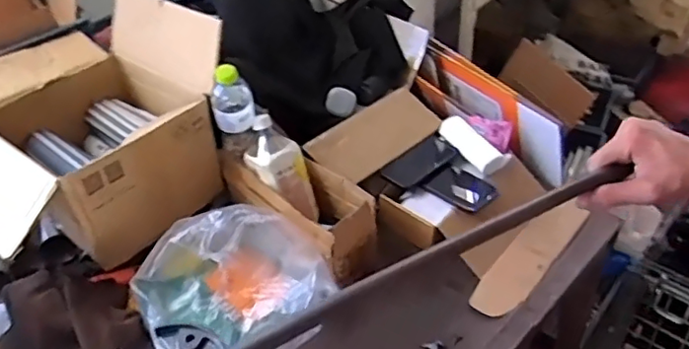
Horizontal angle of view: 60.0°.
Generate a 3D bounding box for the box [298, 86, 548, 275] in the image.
[{"bbox_3d":[0.164,0.009,1.117,0.361,0.149,0.287,29,50,33],"label":"box"}]

